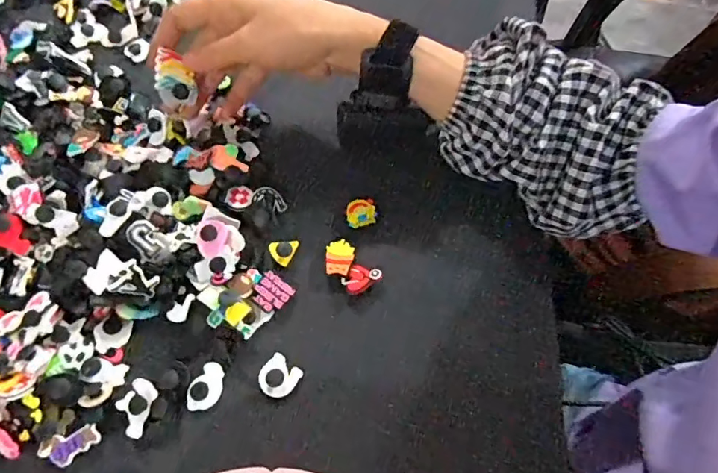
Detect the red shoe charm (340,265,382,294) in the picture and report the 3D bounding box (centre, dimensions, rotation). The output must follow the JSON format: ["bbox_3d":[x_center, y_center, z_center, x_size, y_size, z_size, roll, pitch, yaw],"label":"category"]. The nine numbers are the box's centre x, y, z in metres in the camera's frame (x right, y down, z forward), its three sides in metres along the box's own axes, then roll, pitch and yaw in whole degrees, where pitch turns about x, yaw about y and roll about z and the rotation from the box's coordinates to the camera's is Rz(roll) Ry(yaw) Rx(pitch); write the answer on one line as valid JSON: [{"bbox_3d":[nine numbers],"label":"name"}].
[{"bbox_3d":[0.001,0.029,0.340,0.025,0.004,0.020,-41,70,-18],"label":"red shoe charm"}]

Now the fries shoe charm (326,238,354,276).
[{"bbox_3d":[-0.014,0.013,0.345,0.019,0.004,0.027,-2,64,-1],"label":"fries shoe charm"}]

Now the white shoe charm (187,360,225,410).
[{"bbox_3d":[-0.097,0.097,0.312,0.019,0.011,0.030,22,66,11],"label":"white shoe charm"}]

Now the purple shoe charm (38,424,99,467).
[{"bbox_3d":[-0.174,0.126,0.293,0.033,0.004,0.019,-17,65,-8],"label":"purple shoe charm"}]

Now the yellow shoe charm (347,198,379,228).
[{"bbox_3d":[0.002,-0.018,0.362,0.022,0.004,0.021,-12,64,-6],"label":"yellow shoe charm"}]

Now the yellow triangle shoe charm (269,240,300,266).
[{"bbox_3d":[-0.055,0.009,0.350,0.019,0.011,0.020,23,66,11],"label":"yellow triangle shoe charm"}]

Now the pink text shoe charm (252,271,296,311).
[{"bbox_3d":[-0.060,0.039,0.333,0.025,0.004,0.023,38,64,-2],"label":"pink text shoe charm"}]

